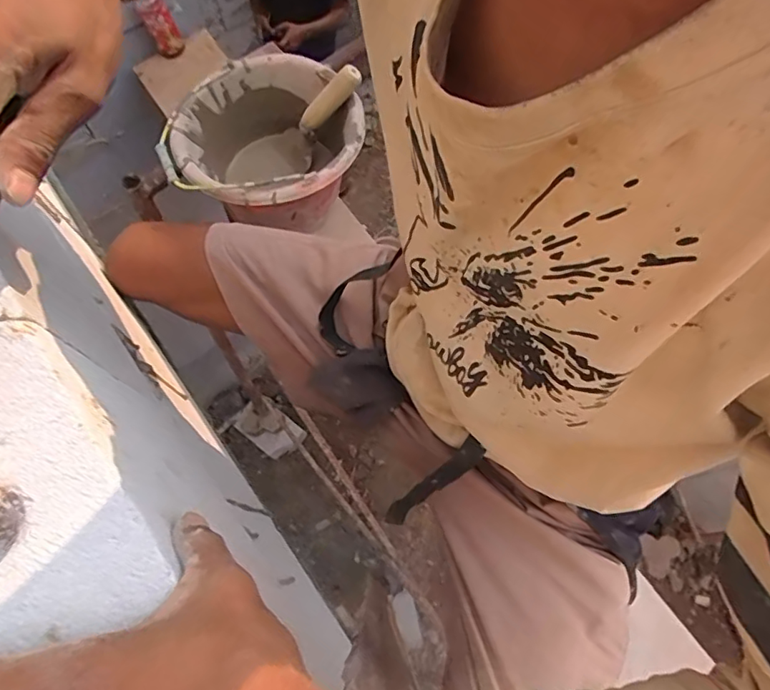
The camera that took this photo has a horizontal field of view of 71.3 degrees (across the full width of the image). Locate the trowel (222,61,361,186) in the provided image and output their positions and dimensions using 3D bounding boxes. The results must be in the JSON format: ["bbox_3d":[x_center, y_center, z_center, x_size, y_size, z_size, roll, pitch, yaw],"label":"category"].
[{"bbox_3d":[-0.149,-0.376,0.929,0.111,0.302,0.081,10,60,-47],"label":"trowel"}]

